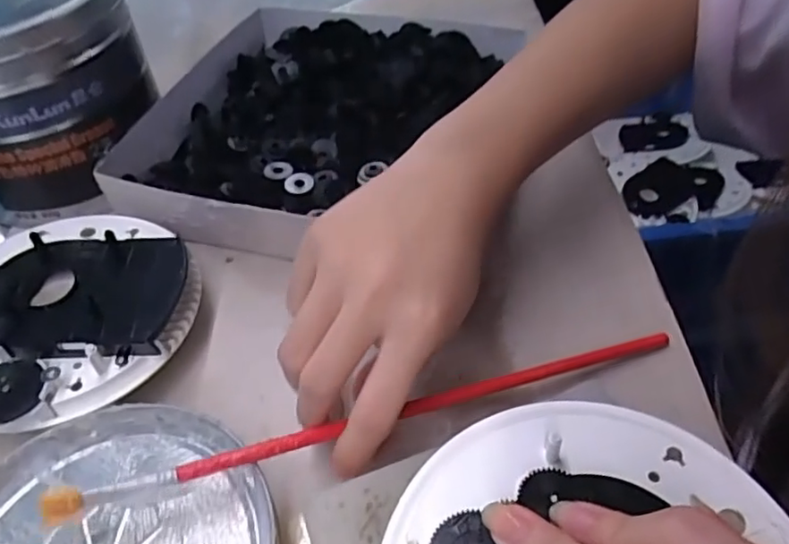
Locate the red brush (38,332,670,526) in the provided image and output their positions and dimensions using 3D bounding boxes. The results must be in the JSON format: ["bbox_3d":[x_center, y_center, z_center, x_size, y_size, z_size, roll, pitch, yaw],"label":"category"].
[{"bbox_3d":[0.001,0.055,0.239,0.253,0.007,0.007,-11,46,-16],"label":"red brush"}]

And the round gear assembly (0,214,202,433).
[{"bbox_3d":[-0.155,0.015,0.283,0.118,0.034,0.115,-3,47,4],"label":"round gear assembly"}]

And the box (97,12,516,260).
[{"bbox_3d":[-0.045,-0.095,0.383,0.219,0.039,0.220,13,50,18],"label":"box"}]

